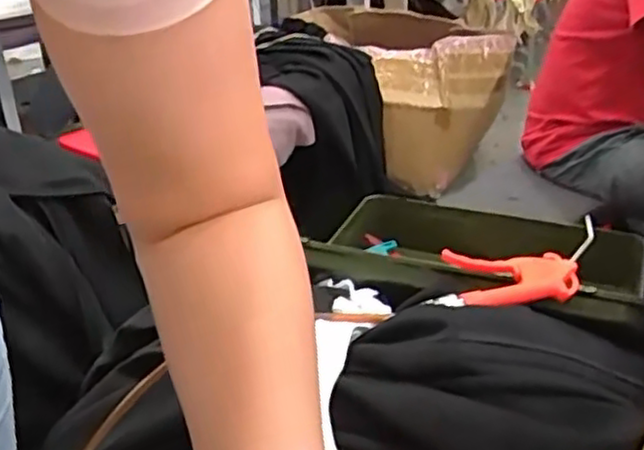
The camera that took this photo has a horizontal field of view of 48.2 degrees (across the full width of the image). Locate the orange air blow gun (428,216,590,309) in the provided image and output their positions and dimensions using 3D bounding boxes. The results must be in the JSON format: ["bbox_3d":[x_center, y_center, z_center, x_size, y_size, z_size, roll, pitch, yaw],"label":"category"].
[{"bbox_3d":[0.186,0.044,0.703,0.161,0.025,0.086,-11,44,-11],"label":"orange air blow gun"}]

